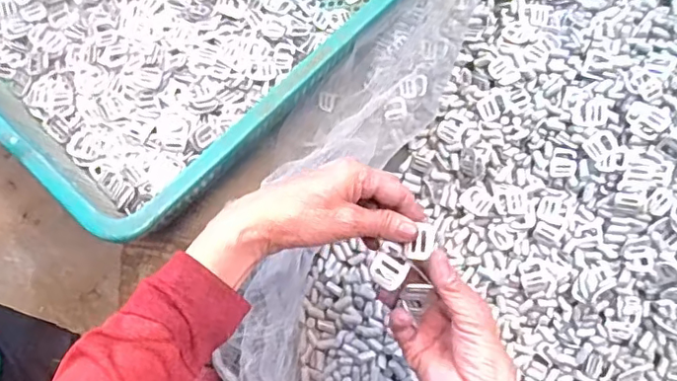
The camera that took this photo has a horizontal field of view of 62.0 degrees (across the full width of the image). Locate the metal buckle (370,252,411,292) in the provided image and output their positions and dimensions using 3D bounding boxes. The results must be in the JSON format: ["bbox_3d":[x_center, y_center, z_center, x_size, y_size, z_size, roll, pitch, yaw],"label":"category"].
[{"bbox_3d":[0.034,0.056,0.389,0.026,0.006,0.024,25,73,-14],"label":"metal buckle"}]

